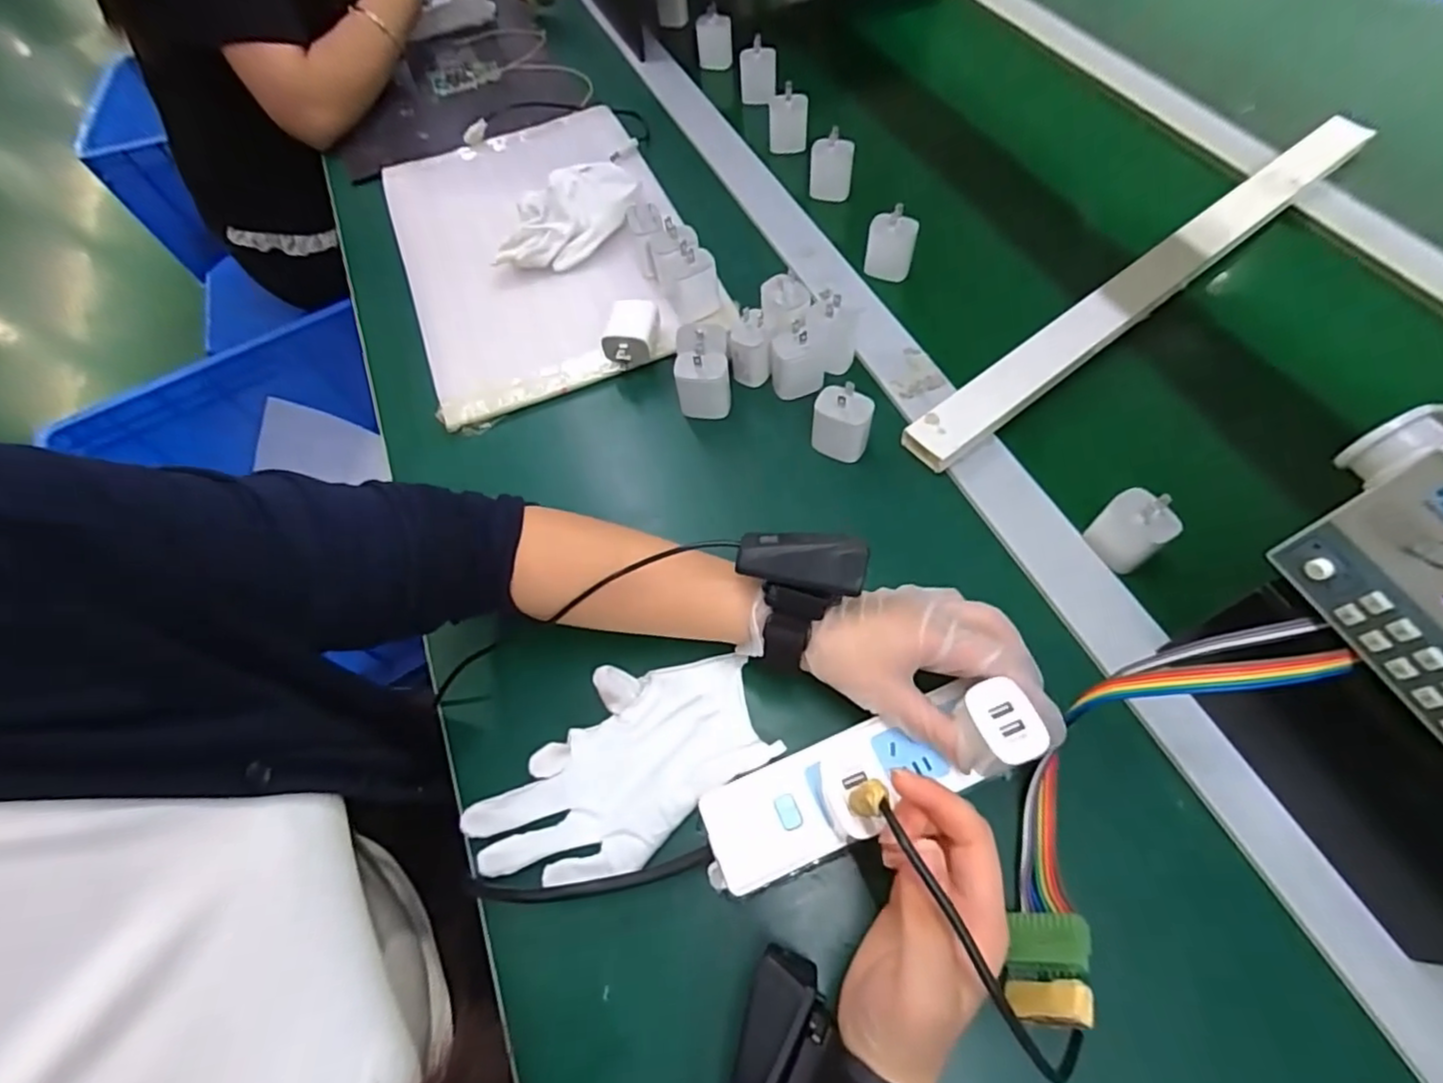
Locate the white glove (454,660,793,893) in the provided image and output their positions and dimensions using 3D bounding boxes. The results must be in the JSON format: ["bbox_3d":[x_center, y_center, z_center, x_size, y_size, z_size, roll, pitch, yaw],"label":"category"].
[{"bbox_3d":[-0.061,0.137,0.379,0.181,0.027,0.104,-35,67,-14],"label":"white glove"}]

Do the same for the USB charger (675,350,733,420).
[{"bbox_3d":[-0.015,-0.128,0.502,0.042,0.050,0.028,-6,61,0],"label":"USB charger"}]

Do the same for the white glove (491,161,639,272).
[{"bbox_3d":[-0.151,-0.316,0.608,0.077,0.045,0.153,36,69,20],"label":"white glove"}]

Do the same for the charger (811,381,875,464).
[{"bbox_3d":[0.092,-0.091,0.474,0.041,0.055,0.029,18,64,13],"label":"charger"}]

